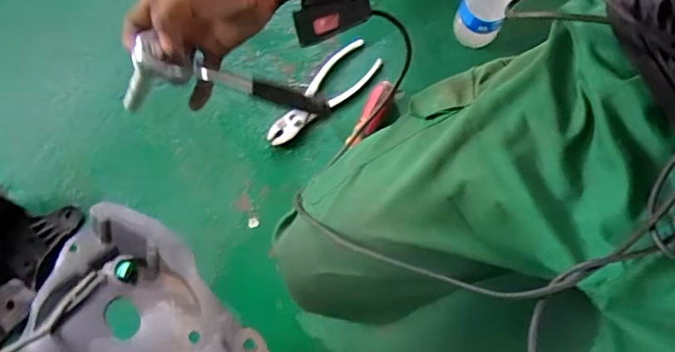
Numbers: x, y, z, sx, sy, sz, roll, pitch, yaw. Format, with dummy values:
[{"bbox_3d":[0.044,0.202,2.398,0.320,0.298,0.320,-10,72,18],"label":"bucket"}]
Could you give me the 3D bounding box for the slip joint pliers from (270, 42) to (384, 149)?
[{"bbox_3d":[-0.026,-0.121,0.767,0.192,0.018,0.064,-36,79,-6],"label":"slip joint pliers"}]

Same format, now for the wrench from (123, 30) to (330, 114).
[{"bbox_3d":[-0.098,-0.081,0.510,0.186,0.071,0.038,7,76,-27],"label":"wrench"}]

